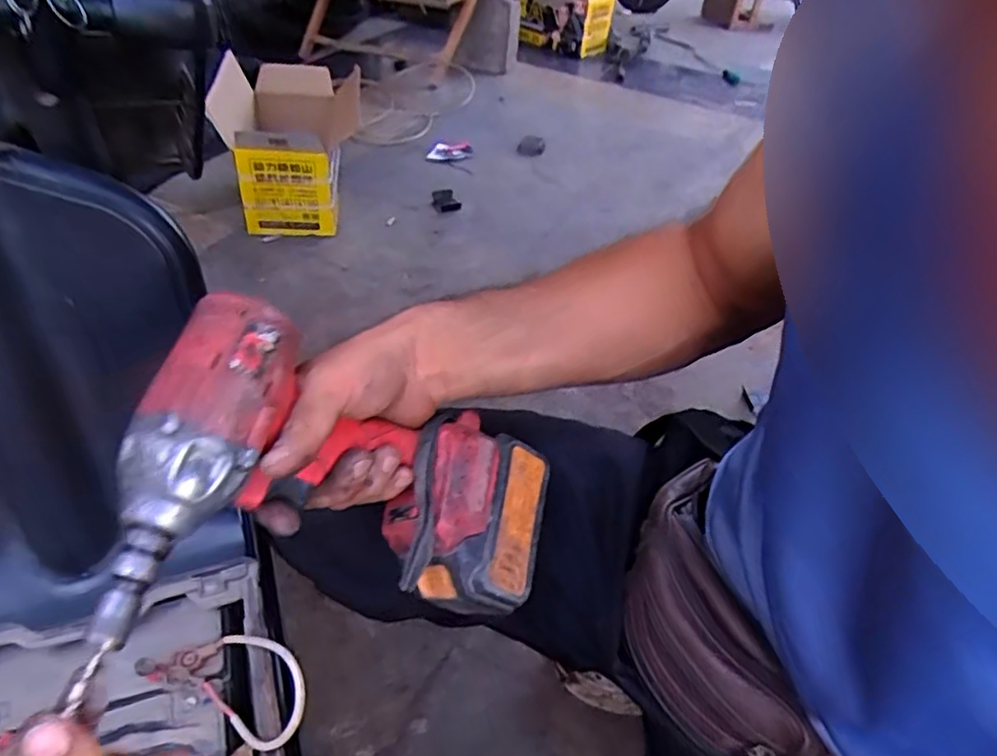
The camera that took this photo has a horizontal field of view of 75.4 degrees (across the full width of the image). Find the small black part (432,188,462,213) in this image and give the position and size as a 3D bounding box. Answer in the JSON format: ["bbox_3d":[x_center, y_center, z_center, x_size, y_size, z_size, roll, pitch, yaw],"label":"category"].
[{"bbox_3d":[-0.135,-0.456,1.652,0.069,0.016,0.096,-8,44,-13],"label":"small black part"}]

